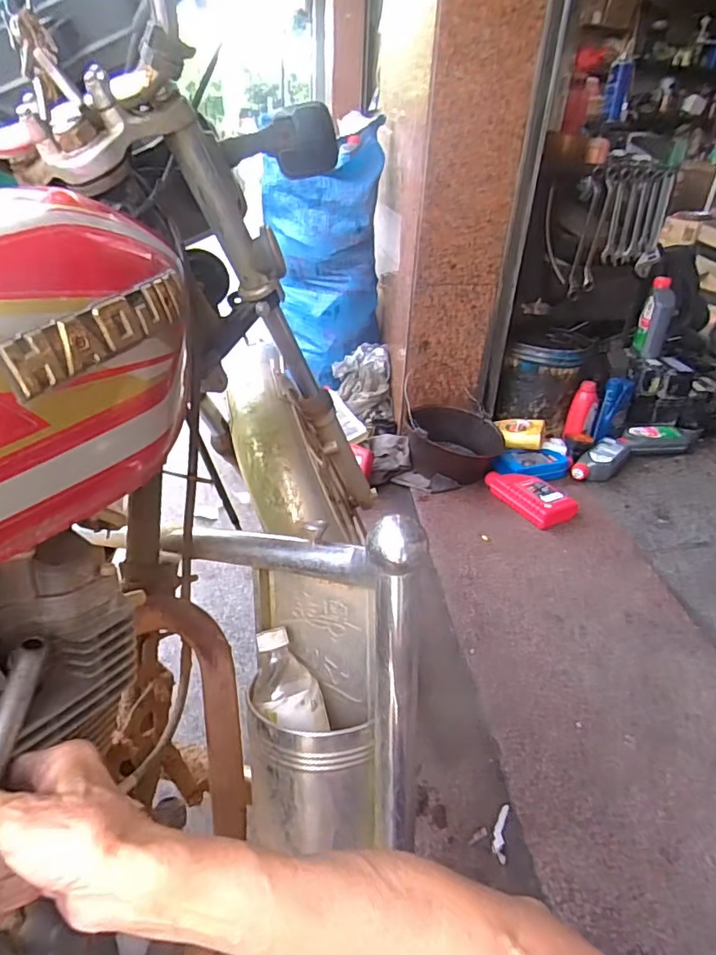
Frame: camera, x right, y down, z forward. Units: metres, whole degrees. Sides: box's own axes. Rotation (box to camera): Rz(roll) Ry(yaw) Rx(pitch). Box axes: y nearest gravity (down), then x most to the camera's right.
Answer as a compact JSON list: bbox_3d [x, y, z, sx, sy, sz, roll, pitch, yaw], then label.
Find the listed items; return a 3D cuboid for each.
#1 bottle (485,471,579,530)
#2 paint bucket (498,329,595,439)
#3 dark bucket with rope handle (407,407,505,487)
[{"bbox_3d":[0.458,0.047,1.449,0.126,0.066,0.239,-21,39,-33],"label":"bottle"},{"bbox_3d":[0.590,-0.310,1.679,0.234,0.247,0.266,15,34,20],"label":"paint bucket"},{"bbox_3d":[0.280,-0.093,1.606,0.278,0.166,0.276,2,32,-1],"label":"dark bucket with rope handle"}]

